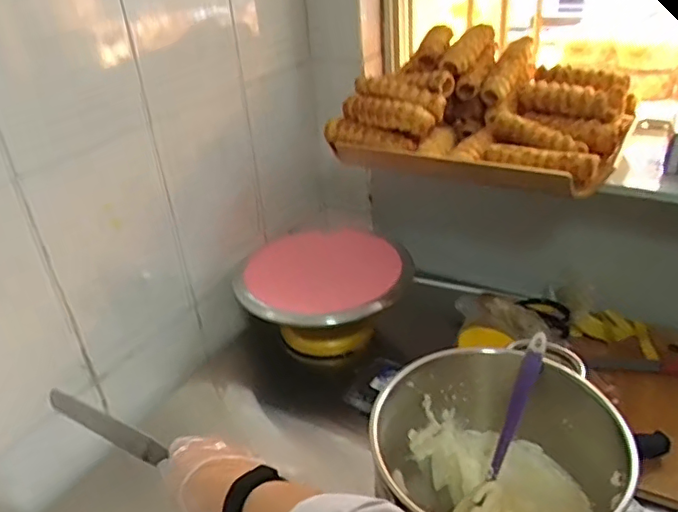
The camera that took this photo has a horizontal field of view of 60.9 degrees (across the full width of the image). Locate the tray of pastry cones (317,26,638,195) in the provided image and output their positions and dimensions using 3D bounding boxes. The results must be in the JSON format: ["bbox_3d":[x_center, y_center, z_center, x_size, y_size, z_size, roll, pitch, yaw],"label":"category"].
[{"bbox_3d":[0.210,-0.225,0.895,0.422,0.168,0.290,16,36,32],"label":"tray of pastry cones"}]

